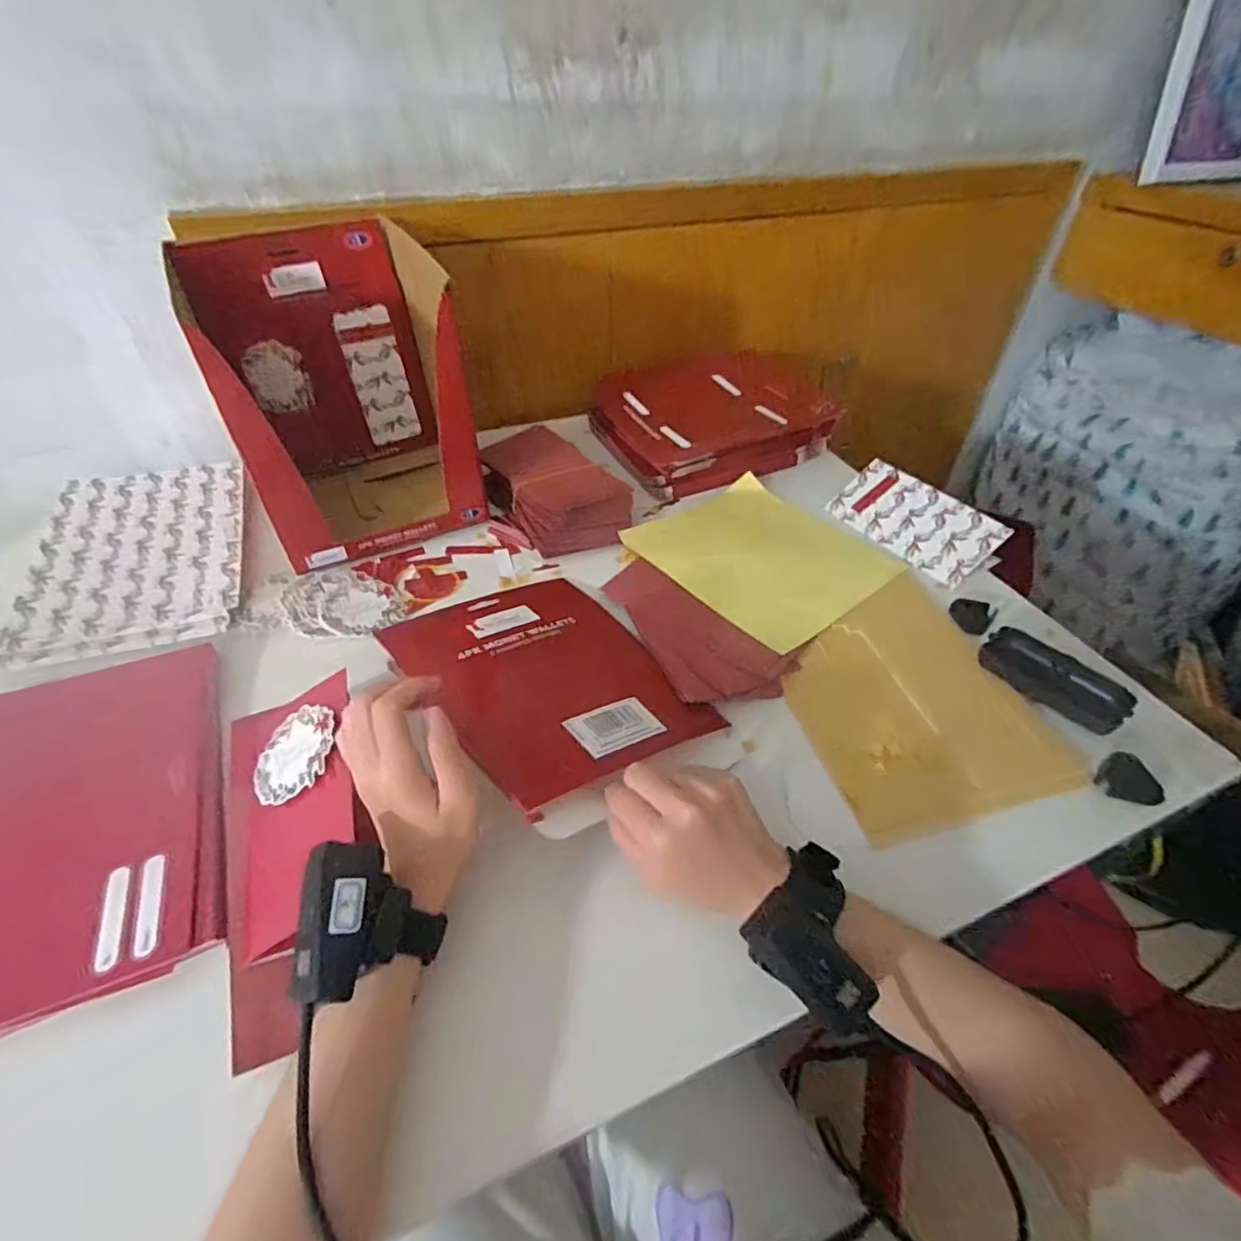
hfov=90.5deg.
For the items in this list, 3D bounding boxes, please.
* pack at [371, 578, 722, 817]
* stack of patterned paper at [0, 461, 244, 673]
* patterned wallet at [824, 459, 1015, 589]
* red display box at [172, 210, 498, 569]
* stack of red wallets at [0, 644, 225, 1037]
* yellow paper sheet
[{"bbox_3d":[-0.056,0.038,0.488,0.187,0.011,0.227,-18,42,-37],"label":"pack"},{"bbox_3d":[-0.465,-0.069,0.602,0.177,0.026,0.268,-13,45,-15],"label":"stack of patterned paper"},{"bbox_3d":[0.321,-0.114,0.675,0.075,0.040,0.173,-25,49,-25],"label":"patterned wallet"},{"bbox_3d":[-0.277,-0.229,0.616,0.203,0.234,0.216,-18,46,-19],"label":"red display box"},{"bbox_3d":[-0.376,0.132,0.418,0.188,0.015,0.265,-16,46,-18],"label":"stack of red wallets"},{"bbox_3d":[0.150,-0.074,0.643,0.208,0.020,0.212,-30,51,-29],"label":"yellow paper sheet"}]

